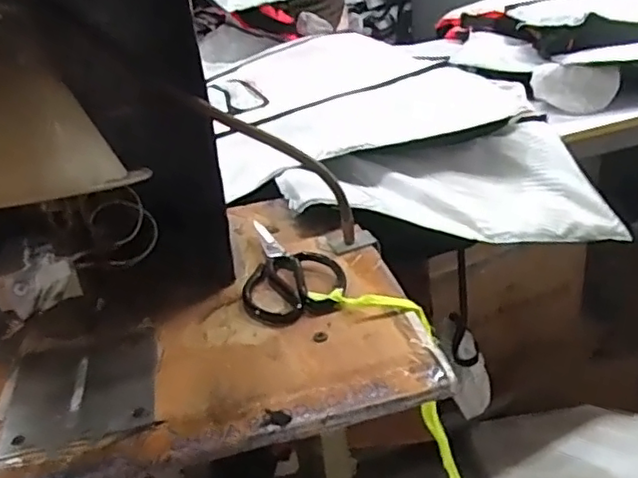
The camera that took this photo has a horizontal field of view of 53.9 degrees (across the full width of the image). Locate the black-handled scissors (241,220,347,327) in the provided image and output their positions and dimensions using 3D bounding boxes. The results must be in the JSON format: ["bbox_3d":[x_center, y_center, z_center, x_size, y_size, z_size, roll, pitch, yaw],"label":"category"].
[{"bbox_3d":[-0.036,0.028,0.688,0.104,0.016,0.177,-11,32,-7],"label":"black-handled scissors"}]

